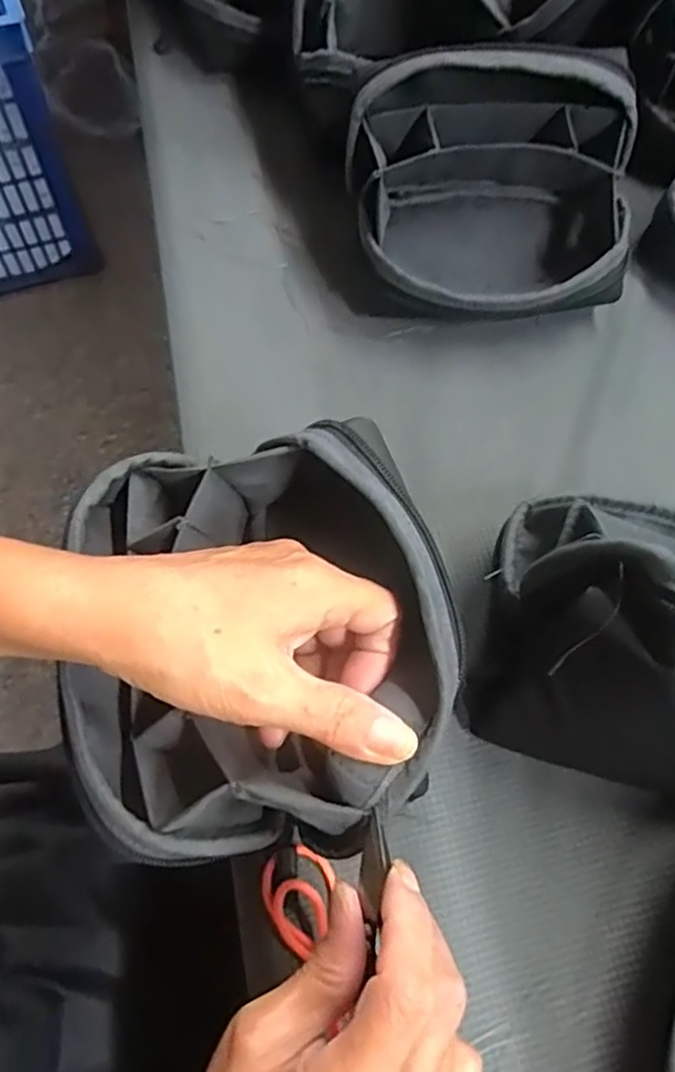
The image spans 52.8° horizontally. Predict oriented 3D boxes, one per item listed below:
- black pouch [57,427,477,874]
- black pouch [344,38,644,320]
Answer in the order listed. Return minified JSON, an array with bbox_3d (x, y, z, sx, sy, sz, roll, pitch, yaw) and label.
[{"bbox_3d":[-0.031,0.034,0.260,0.135,0.067,0.156,-6,63,-6],"label":"black pouch"},{"bbox_3d":[0.098,-0.196,0.403,0.166,0.112,0.114,-10,64,-8],"label":"black pouch"}]

